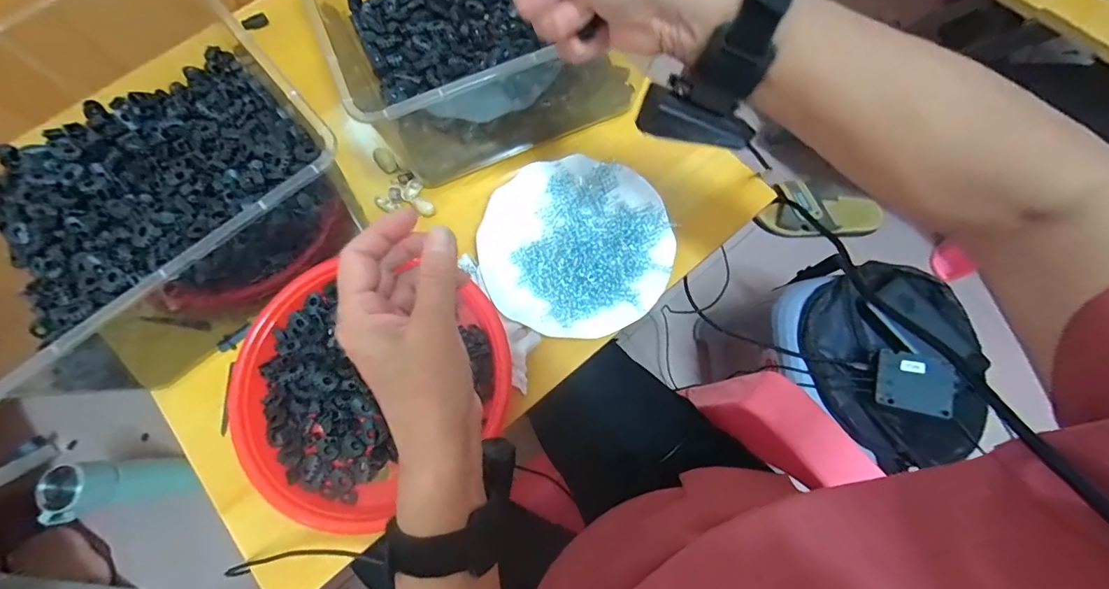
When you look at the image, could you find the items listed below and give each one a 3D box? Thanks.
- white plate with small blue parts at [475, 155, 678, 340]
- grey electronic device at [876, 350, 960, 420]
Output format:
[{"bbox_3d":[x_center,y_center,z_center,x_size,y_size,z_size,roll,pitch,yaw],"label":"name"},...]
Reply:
[{"bbox_3d":[0.020,-0.048,0.459,0.180,0.019,0.180,0,73,0],"label":"white plate with small blue parts"},{"bbox_3d":[0.442,0.107,0.572,0.088,0.019,0.071,17,74,5],"label":"grey electronic device"}]

